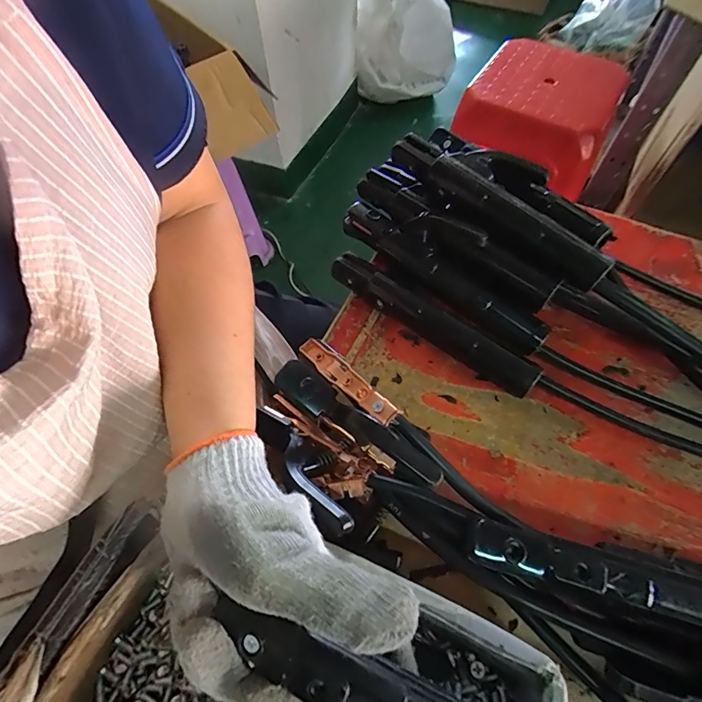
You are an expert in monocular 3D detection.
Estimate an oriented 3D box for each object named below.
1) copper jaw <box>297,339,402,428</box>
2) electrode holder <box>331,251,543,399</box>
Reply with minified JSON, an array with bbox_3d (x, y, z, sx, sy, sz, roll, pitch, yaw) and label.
[{"bbox_3d":[-0.004,0.018,0.297,0.019,0.006,0.096,-35,49,-18],"label":"copper jaw"},{"bbox_3d":[0.064,-0.027,0.360,0.189,0.030,0.023,35,66,18],"label":"electrode holder"}]

